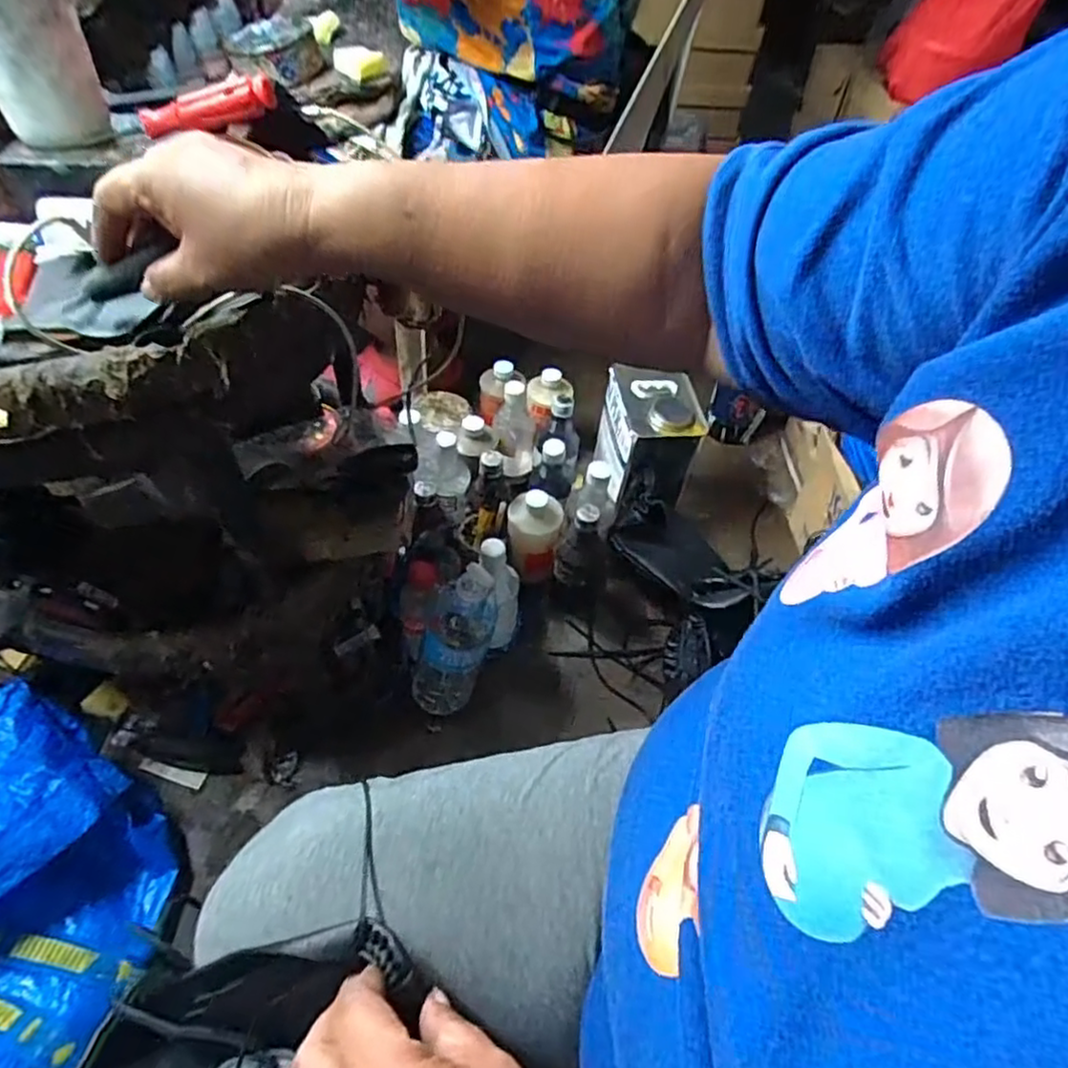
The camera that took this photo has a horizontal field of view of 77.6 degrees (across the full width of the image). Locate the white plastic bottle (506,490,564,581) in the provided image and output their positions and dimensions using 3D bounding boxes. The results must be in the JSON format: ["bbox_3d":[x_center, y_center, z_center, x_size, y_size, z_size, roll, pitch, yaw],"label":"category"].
[{"bbox_3d":[-0.002,0.006,0.931,0.073,0.131,0.067,6,52,-1],"label":"white plastic bottle"}]

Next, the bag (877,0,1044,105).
[{"bbox_3d":[0.538,-0.679,0.849,0.128,0.170,0.149,3,52,-3],"label":"bag"}]

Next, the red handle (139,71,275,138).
[{"bbox_3d":[-0.220,-0.289,0.449,0.091,0.026,0.019,-14,53,1],"label":"red handle"}]

